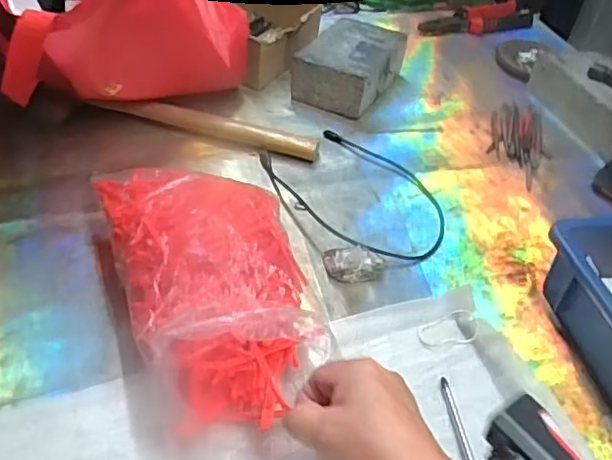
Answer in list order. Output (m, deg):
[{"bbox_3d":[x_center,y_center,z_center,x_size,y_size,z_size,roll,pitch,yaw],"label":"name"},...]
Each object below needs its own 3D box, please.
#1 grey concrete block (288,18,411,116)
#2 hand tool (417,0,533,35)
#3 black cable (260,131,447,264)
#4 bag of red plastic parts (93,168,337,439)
[{"bbox_3d":[0.060,-0.217,0.802,0.099,0.065,0.157,23,45,16],"label":"grey concrete block"},{"bbox_3d":[0.296,-0.355,1.011,0.210,0.031,0.075,-18,48,-26],"label":"hand tool"},{"bbox_3d":[0.061,-0.041,0.653,0.146,0.011,0.211,-24,51,-30],"label":"black cable"},{"bbox_3d":[-0.077,0.034,0.484,0.133,0.088,0.228,-12,46,-20],"label":"bag of red plastic parts"}]

